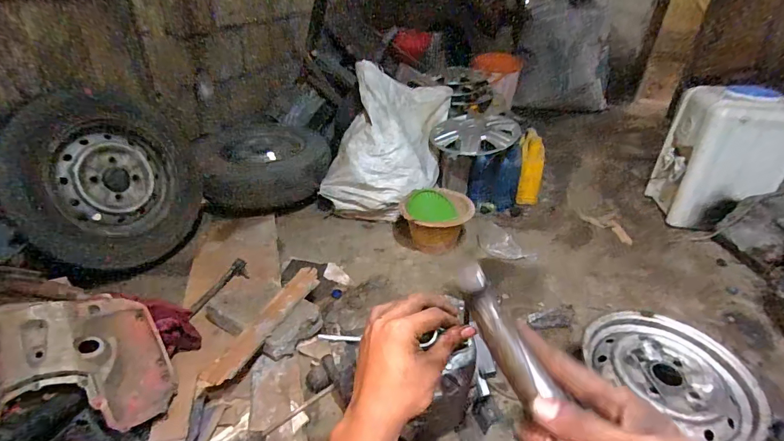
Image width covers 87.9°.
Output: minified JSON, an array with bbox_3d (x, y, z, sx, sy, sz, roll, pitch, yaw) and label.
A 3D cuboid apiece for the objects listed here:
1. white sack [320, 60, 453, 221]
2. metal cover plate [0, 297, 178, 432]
[{"bbox_3d":[-0.002,-0.341,1.674,0.401,0.449,0.553,12,34,15],"label":"white sack"},{"bbox_3d":[-0.639,0.297,0.838,0.332,0.082,0.281,4,66,-45],"label":"metal cover plate"}]

